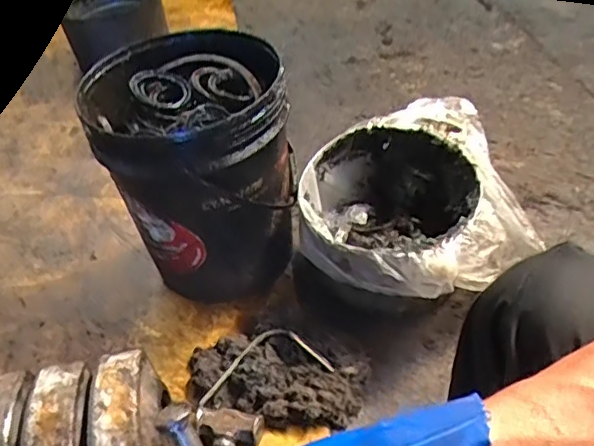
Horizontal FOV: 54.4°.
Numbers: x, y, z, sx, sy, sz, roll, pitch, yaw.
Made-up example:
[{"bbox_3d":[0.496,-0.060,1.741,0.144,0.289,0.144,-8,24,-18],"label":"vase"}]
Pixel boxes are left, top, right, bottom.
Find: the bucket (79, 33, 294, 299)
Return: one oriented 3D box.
[{"bbox_3d":[-0.156,-0.080,1.009,0.307,0.385,0.300,-20,47,-12],"label":"bucket"}]

